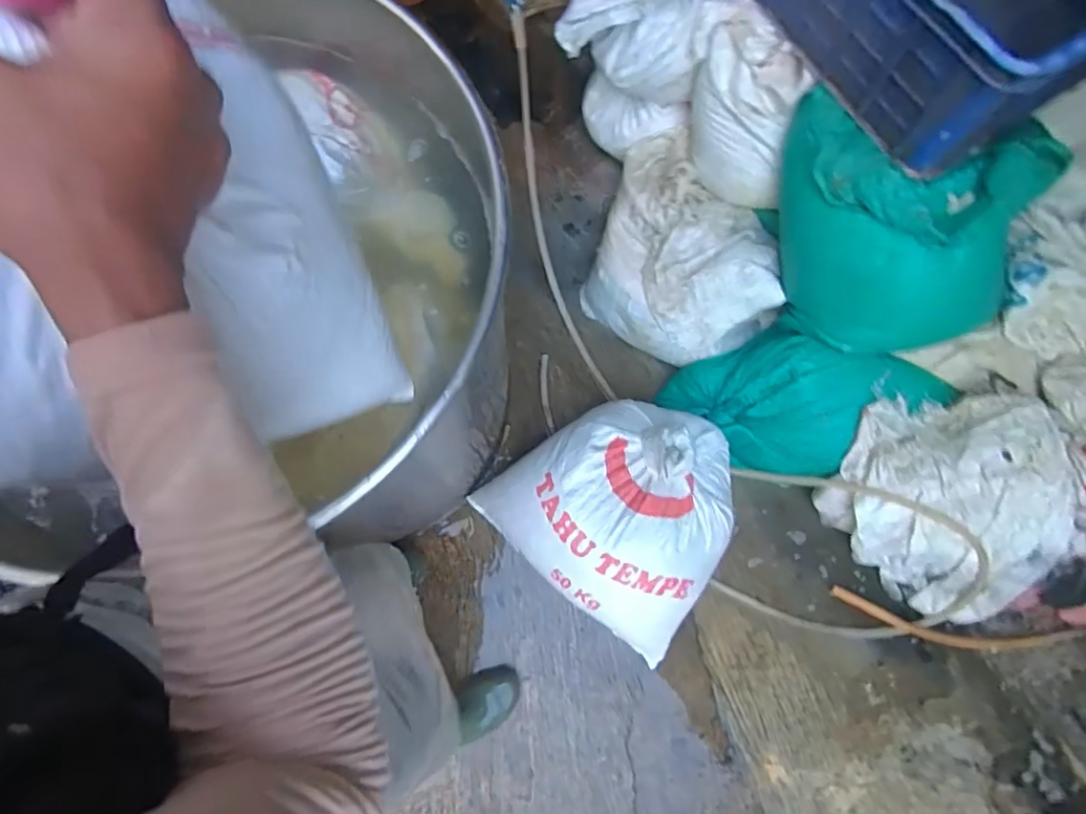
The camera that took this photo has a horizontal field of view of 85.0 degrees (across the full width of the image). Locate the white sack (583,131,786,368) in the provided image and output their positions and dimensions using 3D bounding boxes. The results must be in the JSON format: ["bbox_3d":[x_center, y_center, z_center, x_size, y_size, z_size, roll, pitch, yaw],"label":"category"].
[{"bbox_3d":[0.295,-0.336,1.369,0.339,0.207,0.503,-38,84,-9],"label":"white sack"}]

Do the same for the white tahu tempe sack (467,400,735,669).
[{"bbox_3d":[0.190,0.193,1.248,0.493,0.231,0.471,41,80,4],"label":"white tahu tempe sack"}]

